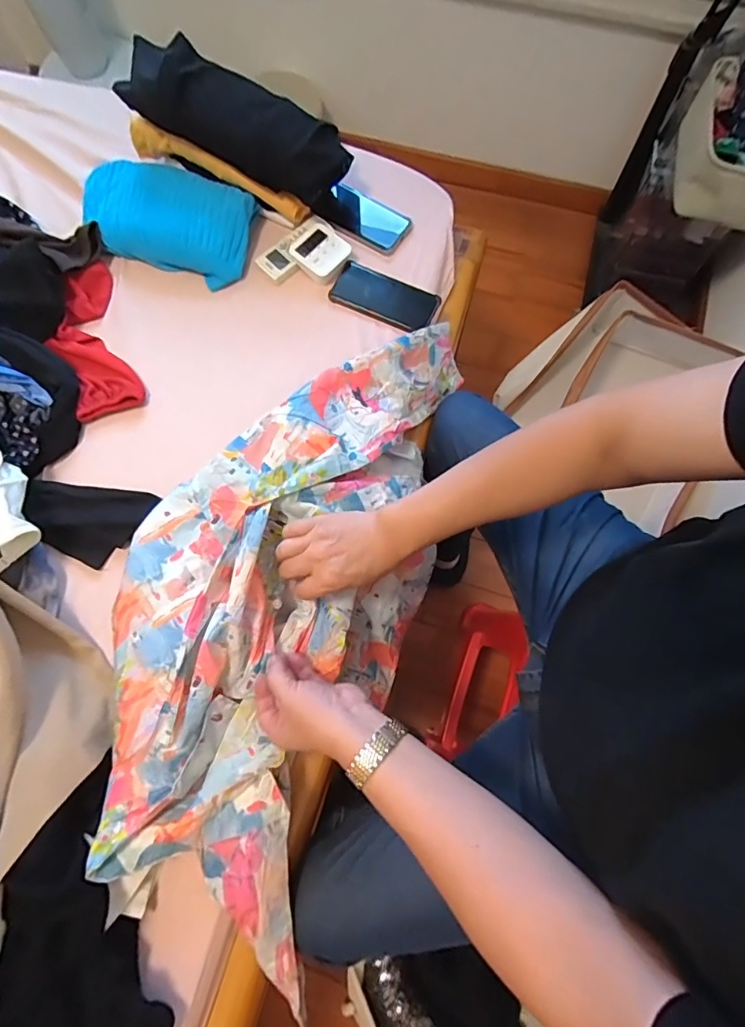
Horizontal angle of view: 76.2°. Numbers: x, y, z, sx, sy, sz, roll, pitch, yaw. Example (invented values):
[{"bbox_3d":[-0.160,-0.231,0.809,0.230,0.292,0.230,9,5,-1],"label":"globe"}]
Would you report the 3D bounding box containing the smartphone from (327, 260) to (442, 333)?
[{"bbox_3d":[0.019,-0.336,0.737,0.159,0.013,0.079,25,76,7],"label":"smartphone"}]

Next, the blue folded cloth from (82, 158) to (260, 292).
[{"bbox_3d":[-0.337,-0.484,0.778,0.304,0.050,0.165,19,75,6],"label":"blue folded cloth"}]

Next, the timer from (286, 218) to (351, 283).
[{"bbox_3d":[-0.085,-0.416,0.749,0.094,0.024,0.085,39,78,11],"label":"timer"}]

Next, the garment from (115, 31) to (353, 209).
[{"bbox_3d":[-0.210,-0.587,0.718,0.349,0.082,0.106,22,75,-7],"label":"garment"}]

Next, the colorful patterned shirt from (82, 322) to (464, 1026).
[{"bbox_3d":[-0.104,0.066,0.610,0.332,0.189,0.772,20,74,6],"label":"colorful patterned shirt"}]

